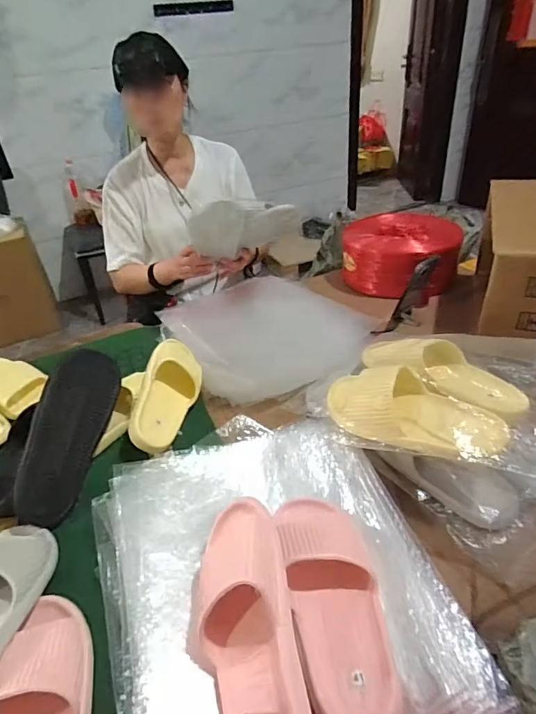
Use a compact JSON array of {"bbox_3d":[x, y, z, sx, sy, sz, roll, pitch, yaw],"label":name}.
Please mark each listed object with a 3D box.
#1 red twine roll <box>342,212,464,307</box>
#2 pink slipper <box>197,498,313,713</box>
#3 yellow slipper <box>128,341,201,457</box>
[{"bbox_3d":[0.330,-0.254,1.125,0.276,0.150,0.259,-4,36,3],"label":"red twine roll"},{"bbox_3d":[-0.020,0.259,0.425,0.095,0.075,0.253,-12,50,-8],"label":"pink slipper"},{"bbox_3d":[-0.178,0.063,0.801,0.101,0.073,0.247,32,45,-23],"label":"yellow slipper"}]

